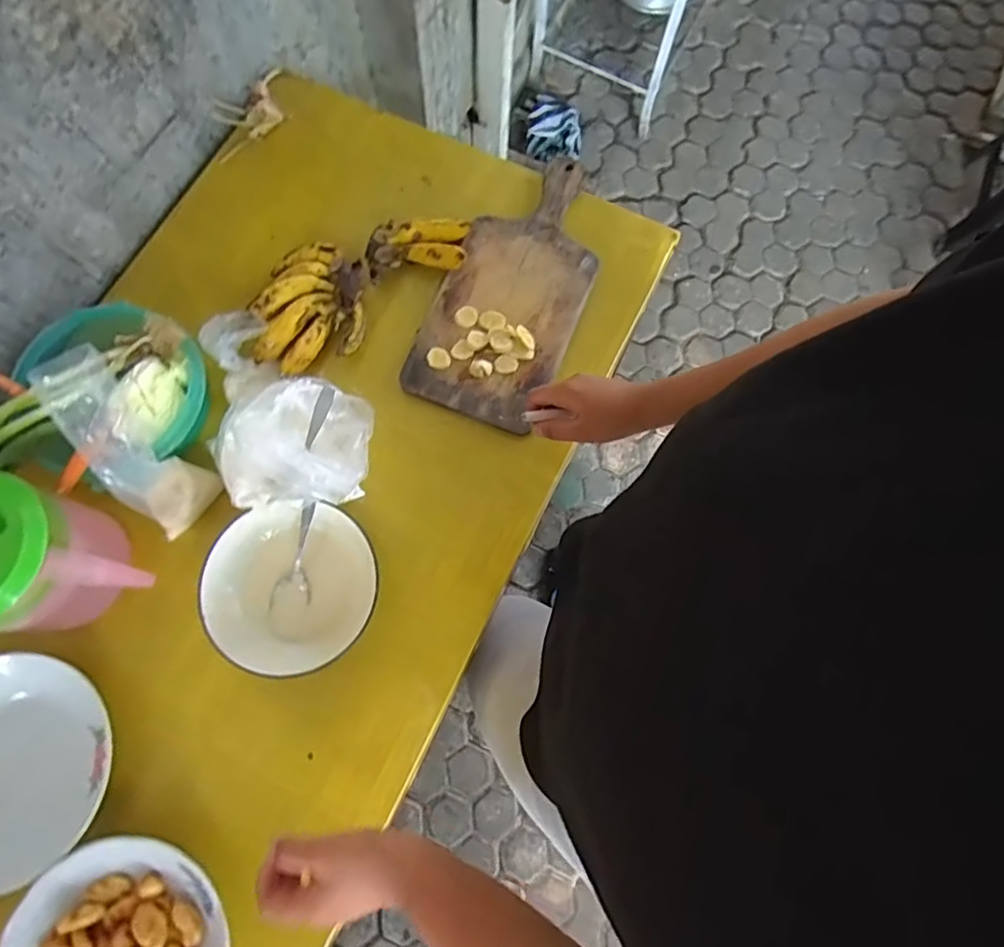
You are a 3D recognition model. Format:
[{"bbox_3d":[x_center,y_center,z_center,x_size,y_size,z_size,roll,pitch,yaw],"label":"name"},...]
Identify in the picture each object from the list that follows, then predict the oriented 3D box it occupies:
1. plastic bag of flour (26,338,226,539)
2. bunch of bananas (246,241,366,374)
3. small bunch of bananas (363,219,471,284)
[{"bbox_3d":[-0.362,-0.021,0.579,0.074,0.205,0.064,-31,42,-9],"label":"plastic bag of flour"},{"bbox_3d":[-0.223,-0.203,0.685,0.123,0.066,0.166,-2,76,-2],"label":"bunch of bananas"},{"bbox_3d":[-0.102,-0.279,0.713,0.129,0.040,0.077,-9,76,-4],"label":"small bunch of bananas"}]

